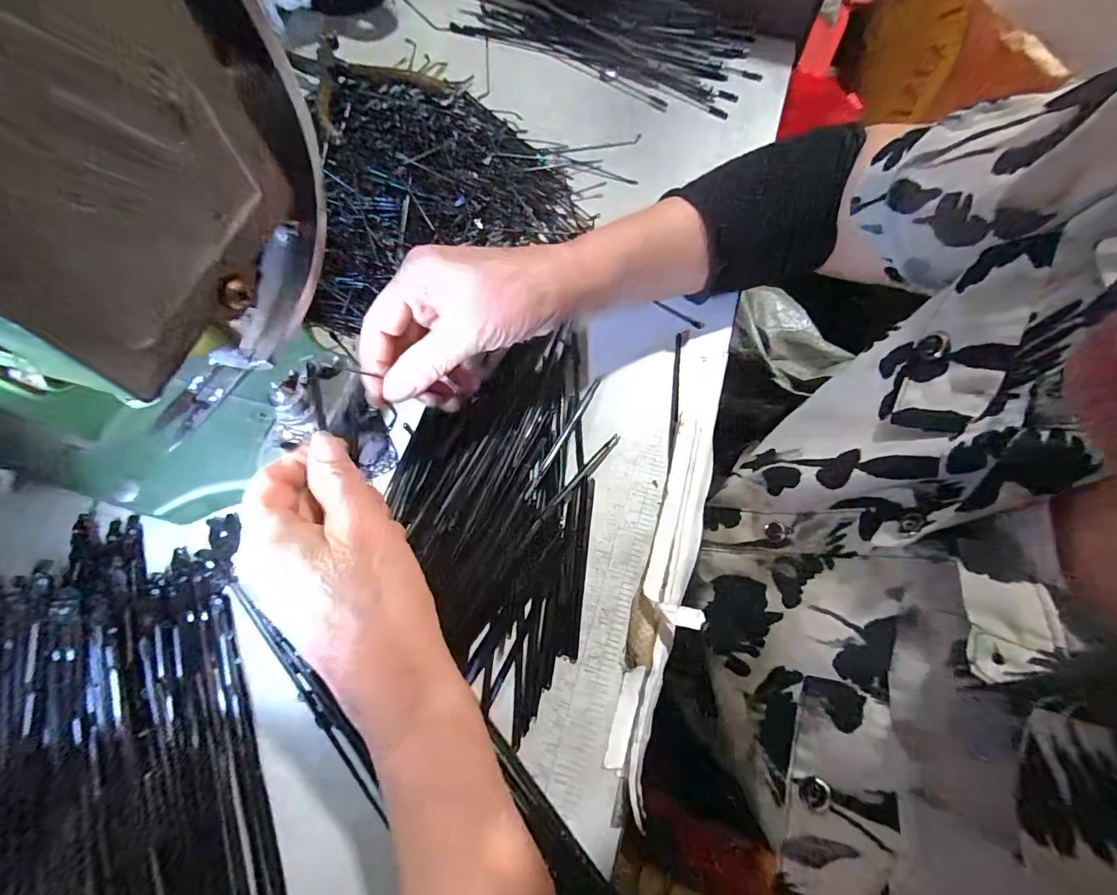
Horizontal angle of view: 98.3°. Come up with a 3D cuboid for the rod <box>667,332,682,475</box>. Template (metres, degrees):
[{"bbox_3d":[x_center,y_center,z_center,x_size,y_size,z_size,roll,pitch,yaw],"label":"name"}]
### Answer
[{"bbox_3d":[0.075,-0.031,0.310,0.005,0.008,0.098,9,69,1],"label":"rod"}]

